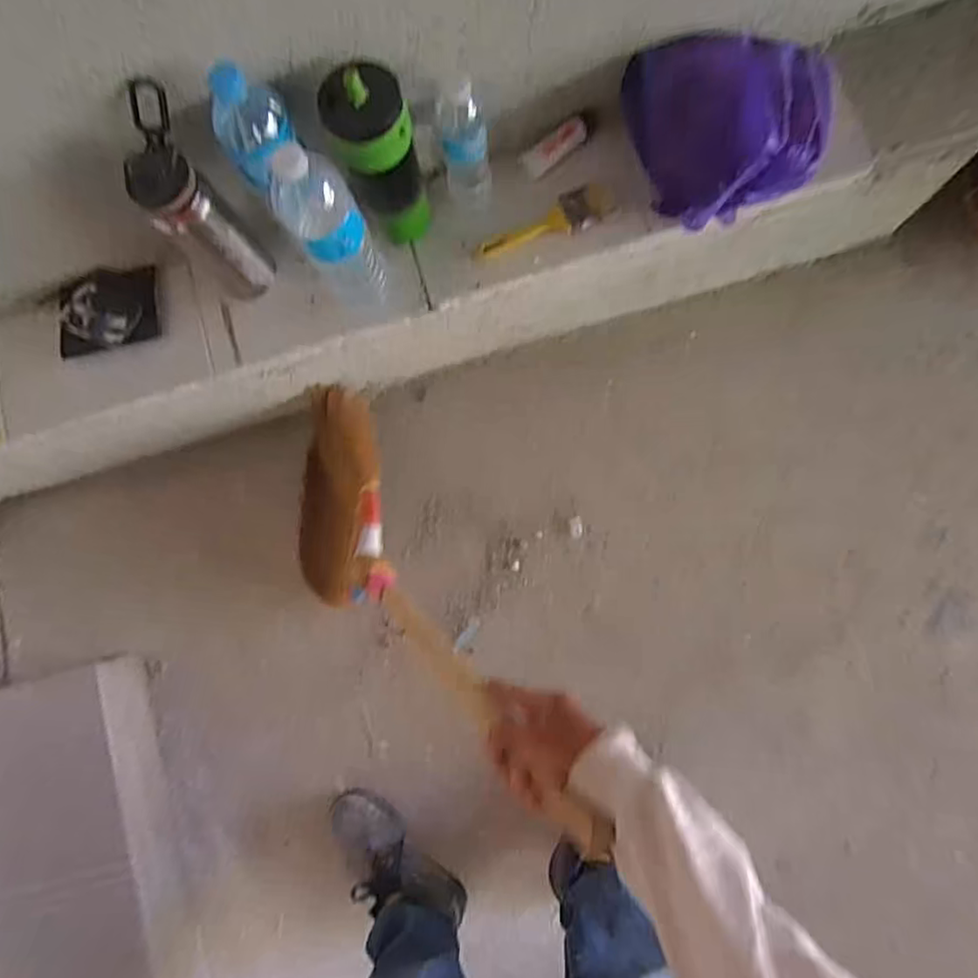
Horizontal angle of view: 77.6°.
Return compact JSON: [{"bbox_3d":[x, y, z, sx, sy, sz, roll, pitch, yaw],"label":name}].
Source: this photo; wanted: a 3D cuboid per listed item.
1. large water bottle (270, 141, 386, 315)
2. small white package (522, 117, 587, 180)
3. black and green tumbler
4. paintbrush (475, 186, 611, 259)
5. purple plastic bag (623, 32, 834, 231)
[{"bbox_3d":[-0.172,-0.280,0.684,0.080,0.244,0.070,-33,81,0],"label":"large water bottle"},{"bbox_3d":[0.087,-0.445,0.791,0.089,0.016,0.033,-35,81,12],"label":"small white package"},{"bbox_3d":[-0.115,-0.363,0.687,0.077,0.228,0.073,-1,83,5],"label":"black and green tumbler"},{"bbox_3d":[0.068,-0.345,0.788,0.181,0.019,0.060,-18,82,3],"label":"paintbrush"},{"bbox_3d":[0.297,-0.440,0.730,0.219,0.111,0.210,-18,82,3],"label":"purple plastic bag"}]

